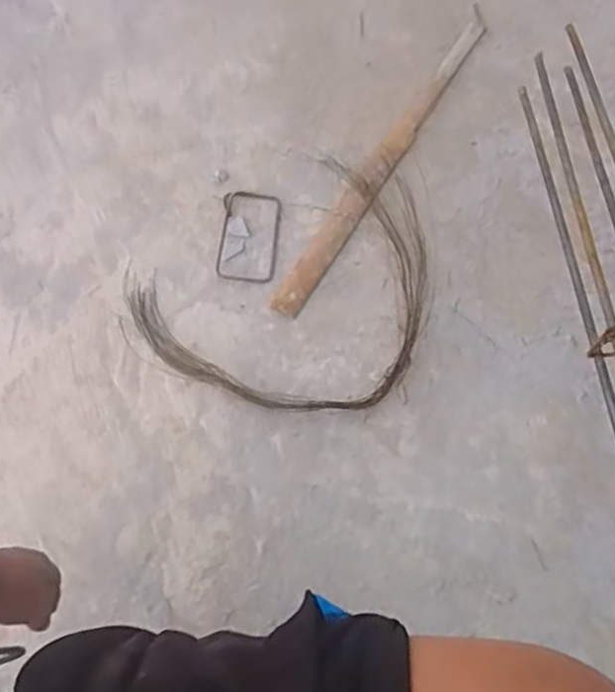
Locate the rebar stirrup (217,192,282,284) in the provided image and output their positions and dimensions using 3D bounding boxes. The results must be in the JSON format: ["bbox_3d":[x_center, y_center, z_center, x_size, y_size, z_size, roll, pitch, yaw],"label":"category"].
[{"bbox_3d":[-0.086,-0.164,1.013,0.090,0.013,0.158,2,63,4],"label":"rebar stirrup"}]

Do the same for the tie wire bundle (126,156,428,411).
[{"bbox_3d":[0.007,-0.072,0.953,0.436,0.017,0.360,-36,67,-14],"label":"tie wire bundle"}]

